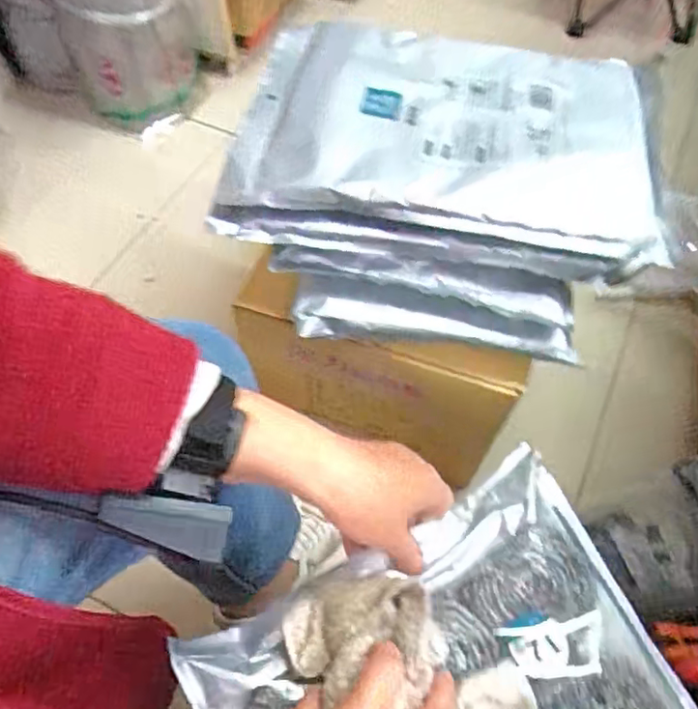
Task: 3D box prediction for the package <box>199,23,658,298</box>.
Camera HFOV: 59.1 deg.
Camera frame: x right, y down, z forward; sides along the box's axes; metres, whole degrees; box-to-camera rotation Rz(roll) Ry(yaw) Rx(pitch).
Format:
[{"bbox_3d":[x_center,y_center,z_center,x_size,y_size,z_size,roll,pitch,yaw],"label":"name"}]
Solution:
[{"bbox_3d":[0.098,-0.216,0.613,0.412,0.059,0.296,11,58,5],"label":"package"}]

